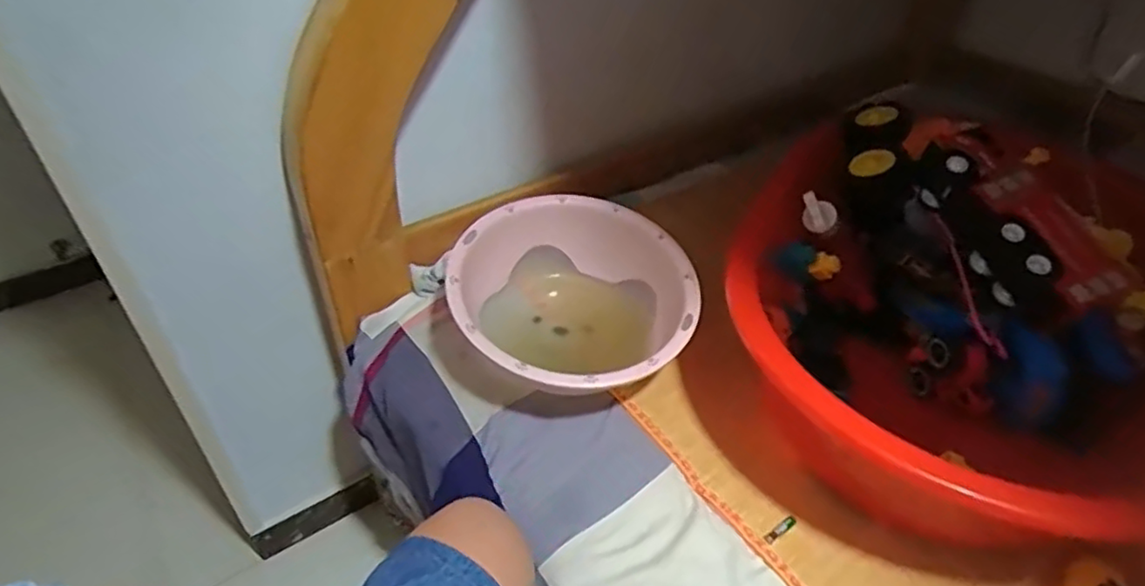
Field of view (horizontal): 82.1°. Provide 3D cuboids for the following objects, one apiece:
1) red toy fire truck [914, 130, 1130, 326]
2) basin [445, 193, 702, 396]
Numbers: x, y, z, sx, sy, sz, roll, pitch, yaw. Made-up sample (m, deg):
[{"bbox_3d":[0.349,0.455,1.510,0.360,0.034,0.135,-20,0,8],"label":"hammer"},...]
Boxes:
[{"bbox_3d":[0.527,-0.082,0.795,0.091,0.098,0.264,-15,57,-17],"label":"red toy fire truck"},{"bbox_3d":[0.000,0.017,0.837,0.294,0.143,0.272,0,41,0],"label":"basin"}]

